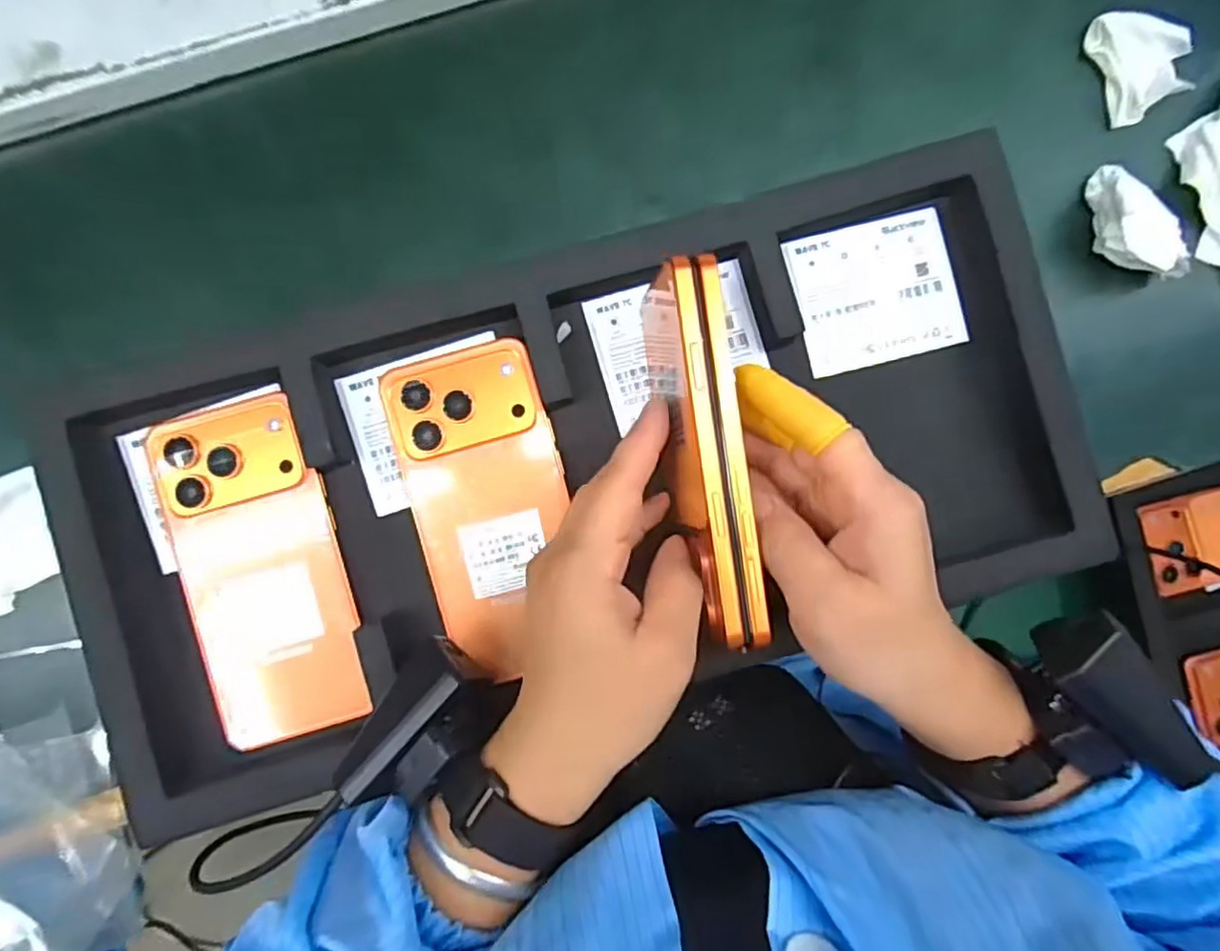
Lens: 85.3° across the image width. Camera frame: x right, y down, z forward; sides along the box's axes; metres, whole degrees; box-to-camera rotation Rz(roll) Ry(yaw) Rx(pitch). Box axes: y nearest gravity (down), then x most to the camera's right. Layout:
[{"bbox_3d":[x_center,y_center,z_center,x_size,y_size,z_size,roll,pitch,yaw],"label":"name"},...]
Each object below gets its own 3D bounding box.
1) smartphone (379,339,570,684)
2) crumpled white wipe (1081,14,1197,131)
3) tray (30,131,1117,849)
[{"bbox_3d":[-0.058,0.015,0.330,0.076,0.016,0.154,-17,88,-3],"label":"smartphone"},{"bbox_3d":[0.280,-0.219,0.345,0.044,0.017,0.056,-21,89,-3],"label":"crumpled white wipe"},{"bbox_3d":[-0.014,-0.002,0.325,0.472,0.039,0.219,-17,88,-3],"label":"tray"}]

